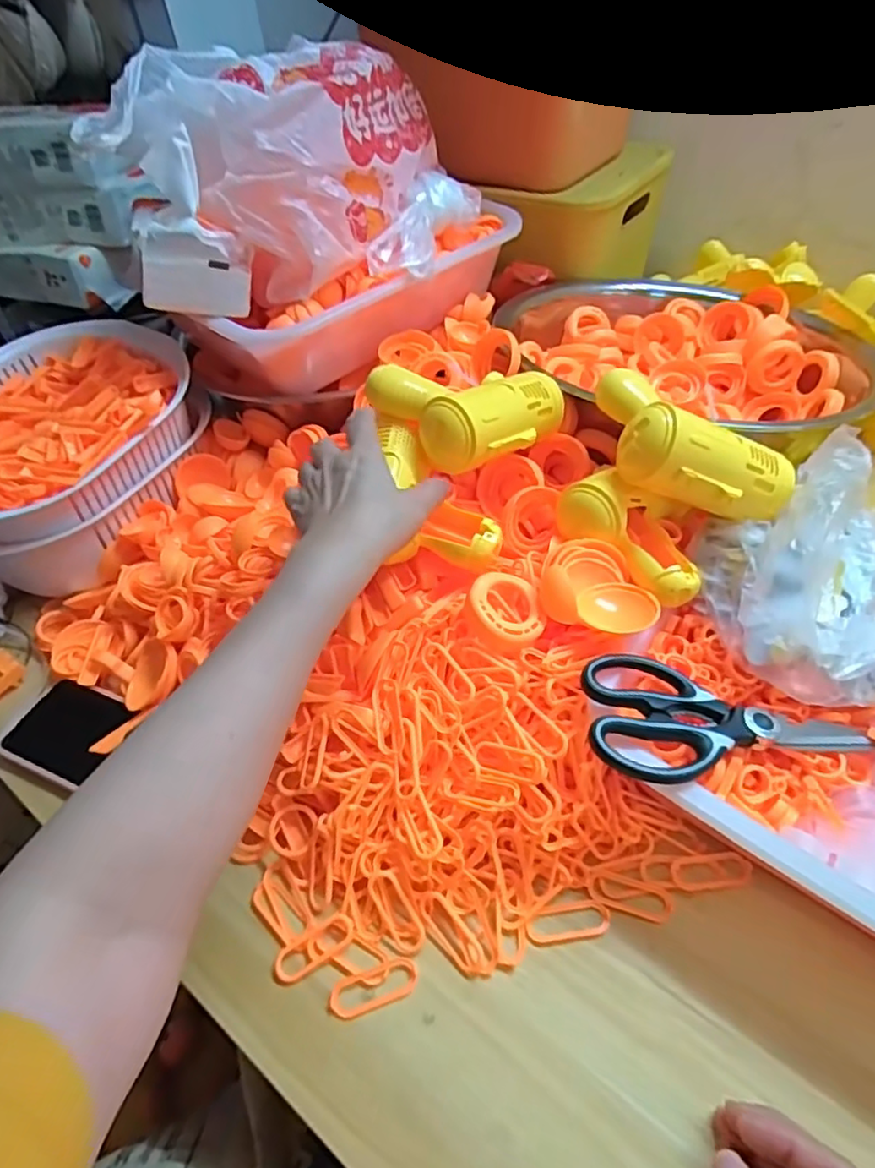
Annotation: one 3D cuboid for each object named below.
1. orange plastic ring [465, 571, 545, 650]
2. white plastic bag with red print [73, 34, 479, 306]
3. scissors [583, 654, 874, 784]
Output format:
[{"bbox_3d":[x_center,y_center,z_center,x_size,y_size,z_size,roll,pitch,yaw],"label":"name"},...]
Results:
[{"bbox_3d":[0.045,0.019,0.439,0.059,0.024,0.059,11,54,-15],"label":"orange plastic ring"},{"bbox_3d":[-0.118,-0.380,0.568,0.344,0.212,0.095,-20,5,-24],"label":"white plastic bag with red print"},{"bbox_3d":[0.180,0.088,0.392,0.176,0.017,0.079,8,47,-7],"label":"scissors"}]

